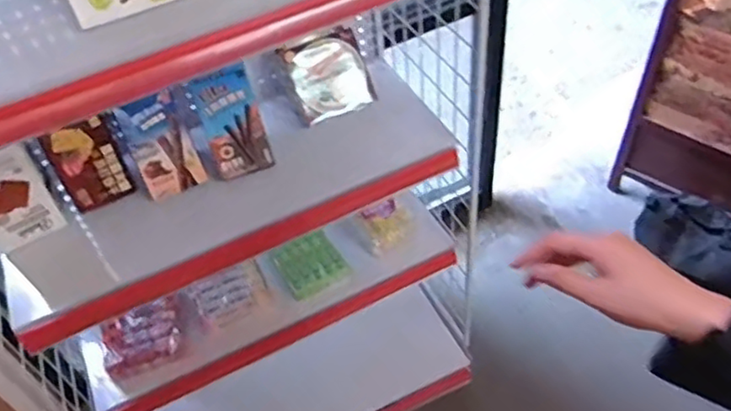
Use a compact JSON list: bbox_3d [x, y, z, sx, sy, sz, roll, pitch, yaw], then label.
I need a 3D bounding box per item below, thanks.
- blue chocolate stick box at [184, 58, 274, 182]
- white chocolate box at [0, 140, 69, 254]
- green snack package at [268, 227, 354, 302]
[{"bbox_3d":[-0.196,-0.122,0.956,0.088,0.155,0.015,-21,17,-9],"label":"blue chocolate stick box"},{"bbox_3d":[-0.479,-0.007,0.876,0.104,0.144,0.017,-29,42,-15],"label":"white chocolate box"},{"bbox_3d":[-0.101,0.102,1.164,0.111,0.026,0.108,-28,56,-16],"label":"green snack package"}]

